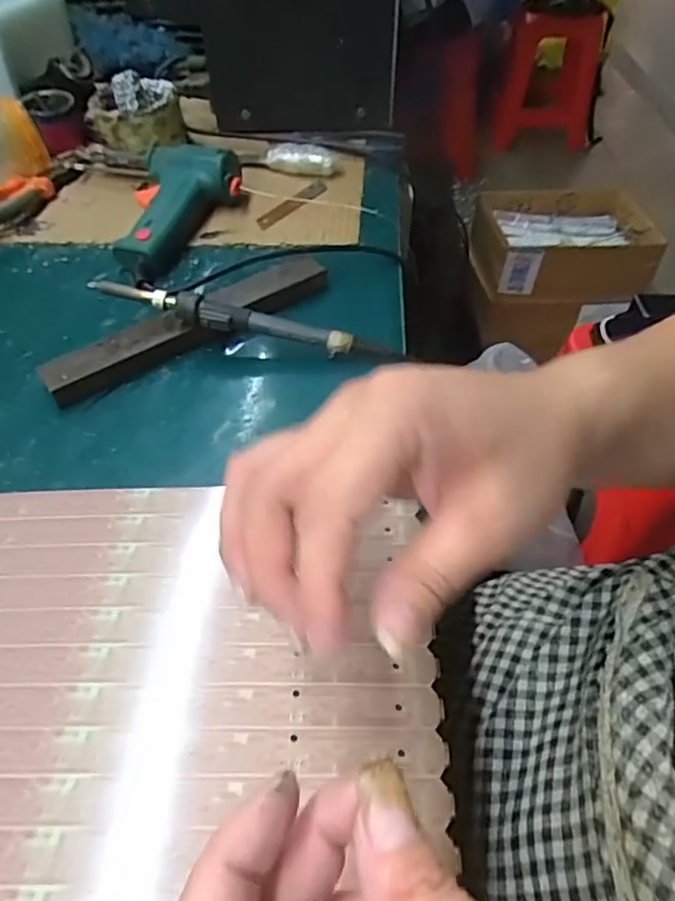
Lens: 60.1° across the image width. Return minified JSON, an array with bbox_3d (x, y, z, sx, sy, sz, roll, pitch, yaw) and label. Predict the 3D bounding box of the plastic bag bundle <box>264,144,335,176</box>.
[{"bbox_3d":[-0.036,-0.277,0.552,0.070,0.017,0.028,13,51,12],"label":"plastic bag bundle"}]

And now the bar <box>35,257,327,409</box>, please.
[{"bbox_3d":[-0.102,-0.090,0.408,0.203,0.017,0.035,-31,55,-23],"label":"bar"}]

